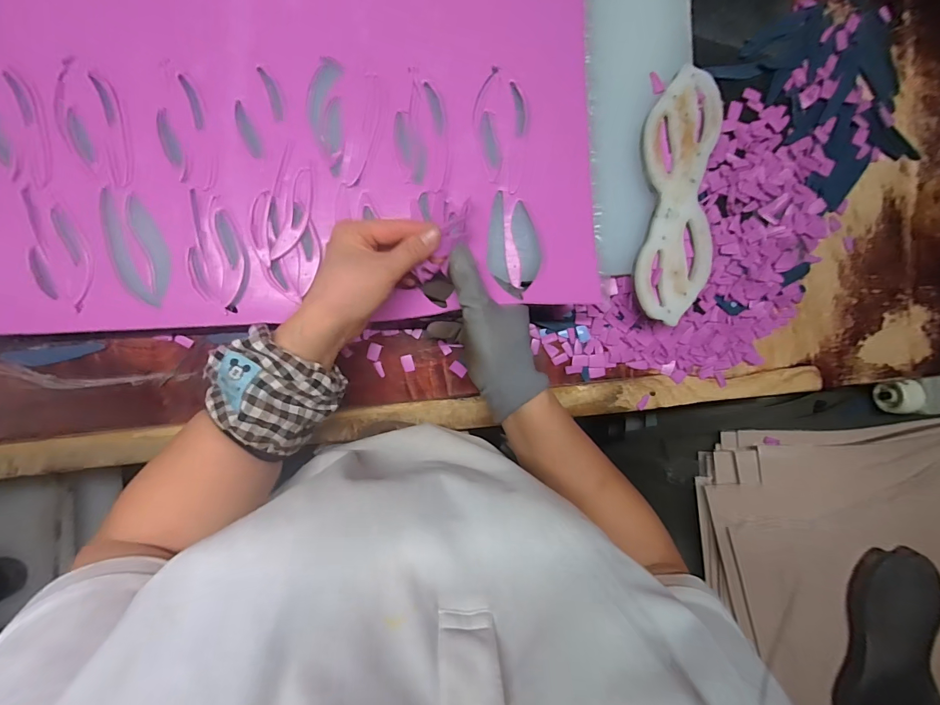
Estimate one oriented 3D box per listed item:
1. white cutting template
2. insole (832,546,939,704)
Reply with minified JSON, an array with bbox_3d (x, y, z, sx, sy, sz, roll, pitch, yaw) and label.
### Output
[{"bbox_3d":[0.189,-0.140,0.373,0.060,0.019,0.217,3,95,-3],"label":"white cutting template"},{"bbox_3d":[0.488,0.366,0.469,0.091,0.024,0.275,6,91,14],"label":"insole"}]

